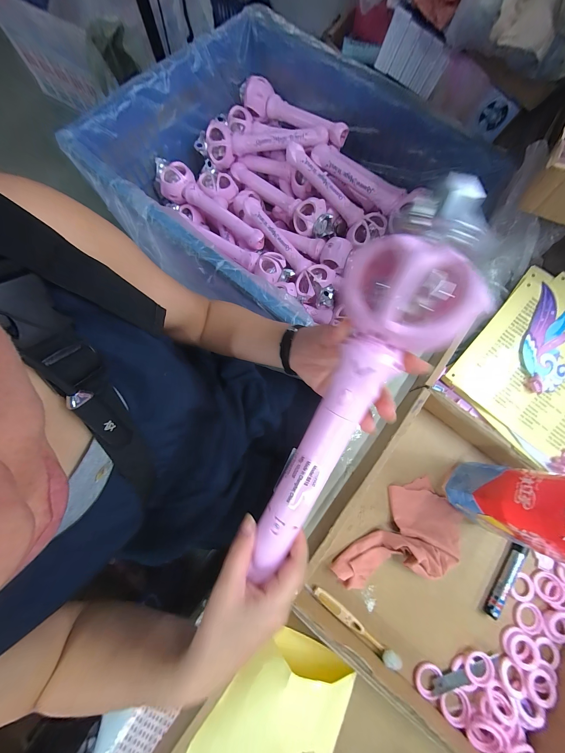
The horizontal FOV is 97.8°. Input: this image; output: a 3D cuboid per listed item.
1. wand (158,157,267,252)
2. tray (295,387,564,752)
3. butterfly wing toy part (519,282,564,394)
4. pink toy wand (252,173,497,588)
[{"bbox_3d":[-0.198,-0.470,0.661,0.336,0.061,0.083,36,77,8],"label":"wand"},{"bbox_3d":[0.251,0.264,0.340,0.361,0.061,0.343,37,78,8],"label":"tray"},{"bbox_3d":[0.412,-0.058,0.384,0.072,0.010,0.164,2,86,1],"label":"butterfly wing toy part"},{"bbox_3d":[0.052,0.043,0.207,0.087,0.041,0.357,24,105,5],"label":"pink toy wand"}]

